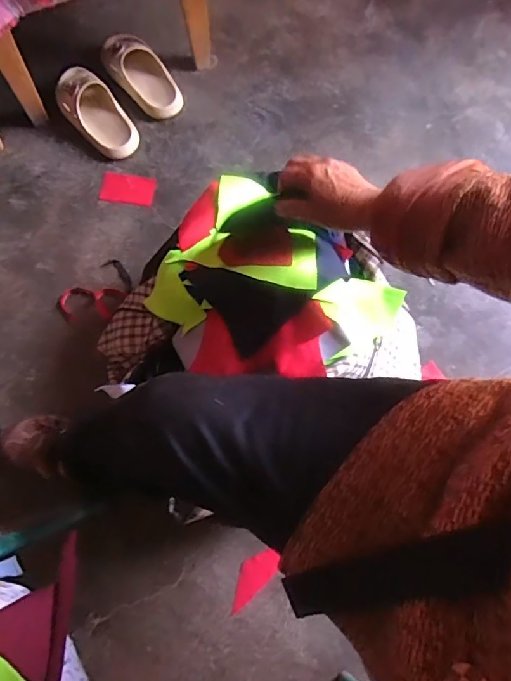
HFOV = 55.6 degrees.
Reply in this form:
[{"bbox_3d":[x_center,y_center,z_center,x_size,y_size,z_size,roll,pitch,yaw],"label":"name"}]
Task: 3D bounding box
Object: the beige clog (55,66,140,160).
[{"bbox_3d":[-0.310,-0.440,0.941,0.098,0.060,0.199,-34,75,-9],"label":"beige clog"}]

